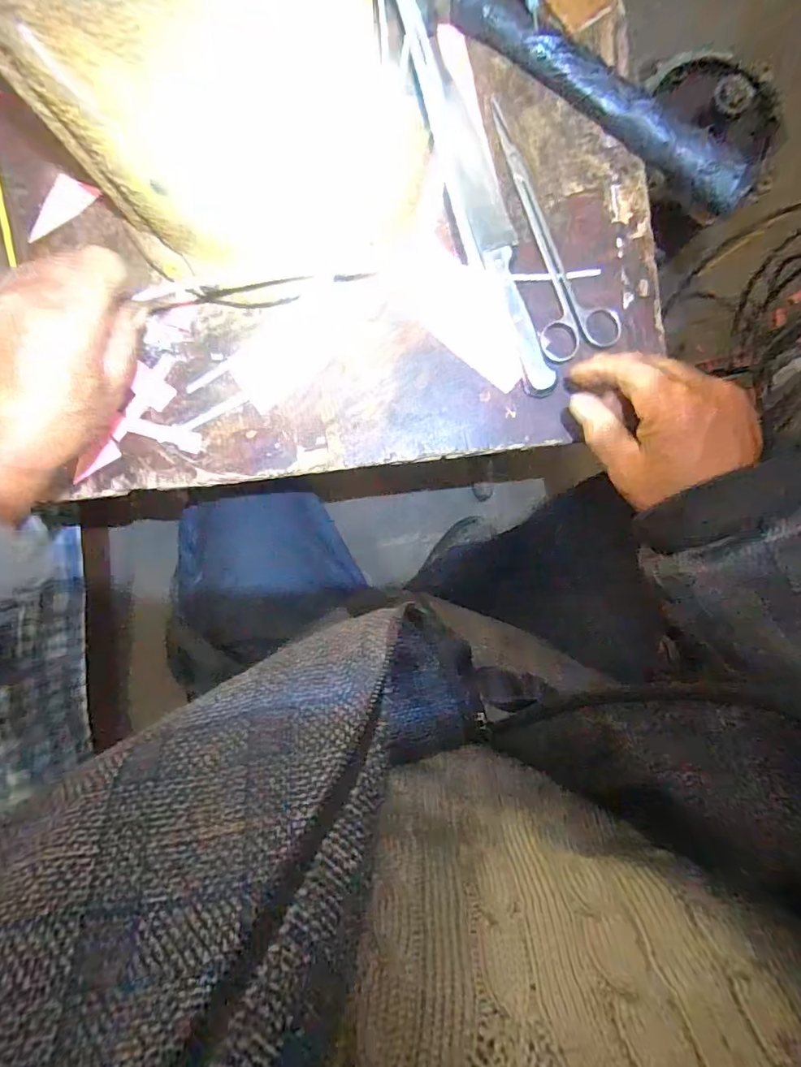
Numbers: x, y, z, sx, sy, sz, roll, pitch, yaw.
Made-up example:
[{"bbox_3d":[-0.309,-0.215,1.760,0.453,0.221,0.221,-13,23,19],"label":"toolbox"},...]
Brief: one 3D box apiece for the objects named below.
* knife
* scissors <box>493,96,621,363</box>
[{"bbox_3d":[0.070,-0.249,0.398,0.029,0.020,0.286,-14,91,0],"label":"knife"},{"bbox_3d":[0.118,-0.239,0.403,0.060,0.017,0.207,-13,91,0],"label":"scissors"}]

